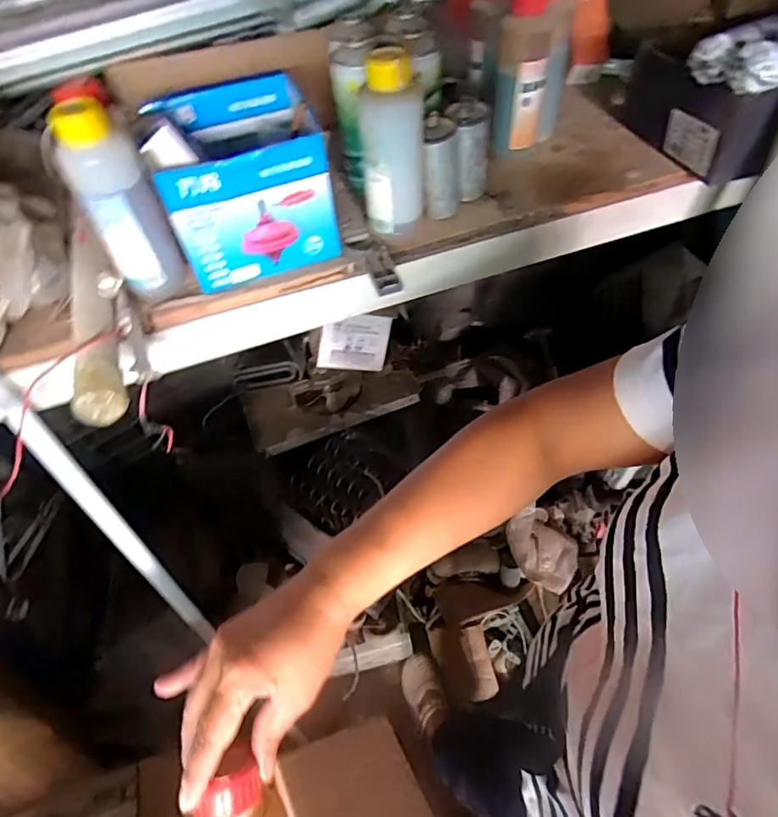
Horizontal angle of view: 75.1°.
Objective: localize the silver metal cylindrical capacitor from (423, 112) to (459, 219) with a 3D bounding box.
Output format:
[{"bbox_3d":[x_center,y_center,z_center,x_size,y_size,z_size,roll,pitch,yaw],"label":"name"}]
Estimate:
[{"bbox_3d":[0.063,-0.289,0.614,0.047,0.108,0.049,1,53,5],"label":"silver metal cylindrical capacitor"}]

